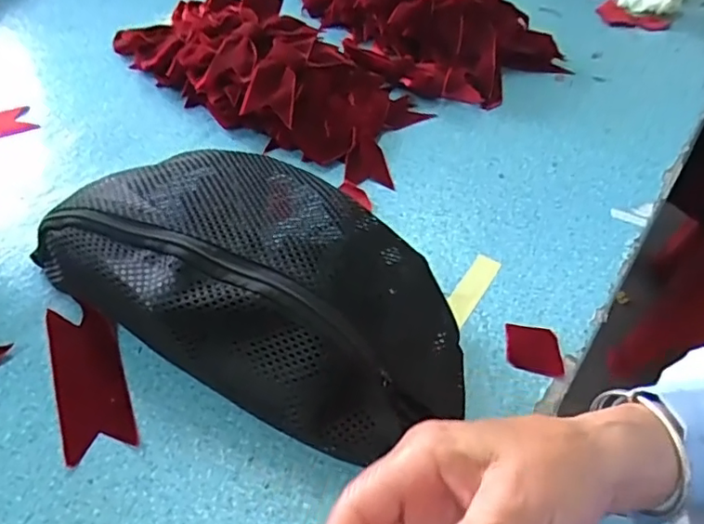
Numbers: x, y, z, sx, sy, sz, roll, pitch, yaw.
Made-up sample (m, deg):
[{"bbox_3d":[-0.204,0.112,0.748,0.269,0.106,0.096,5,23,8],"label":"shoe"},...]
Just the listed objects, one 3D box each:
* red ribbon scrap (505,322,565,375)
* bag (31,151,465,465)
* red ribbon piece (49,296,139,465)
[{"bbox_3d":[0.115,0.055,0.366,0.034,0.006,0.035,6,48,3],"label":"red ribbon scrap"},{"bbox_3d":[-0.048,0.011,0.341,0.259,0.091,0.159,23,51,17],"label":"bag"},{"bbox_3d":[-0.156,0.066,0.344,0.038,0.006,0.103,-17,51,-17],"label":"red ribbon piece"}]

